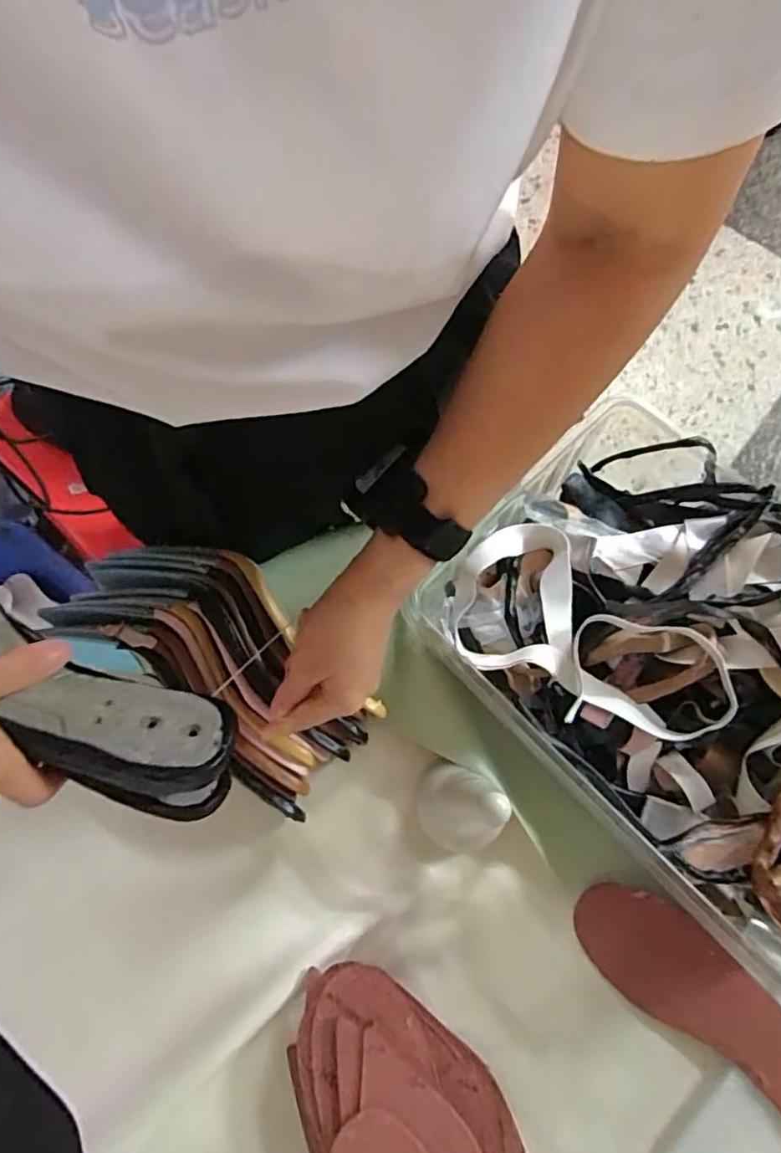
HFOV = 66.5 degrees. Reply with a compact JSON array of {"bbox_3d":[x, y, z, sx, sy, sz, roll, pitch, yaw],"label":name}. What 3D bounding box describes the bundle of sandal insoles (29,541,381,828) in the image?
[{"bbox_3d":[-0.119,0.066,0.441,0.117,0.060,0.225,-43,96,-10],"label":"bundle of sandal insoles"}]

